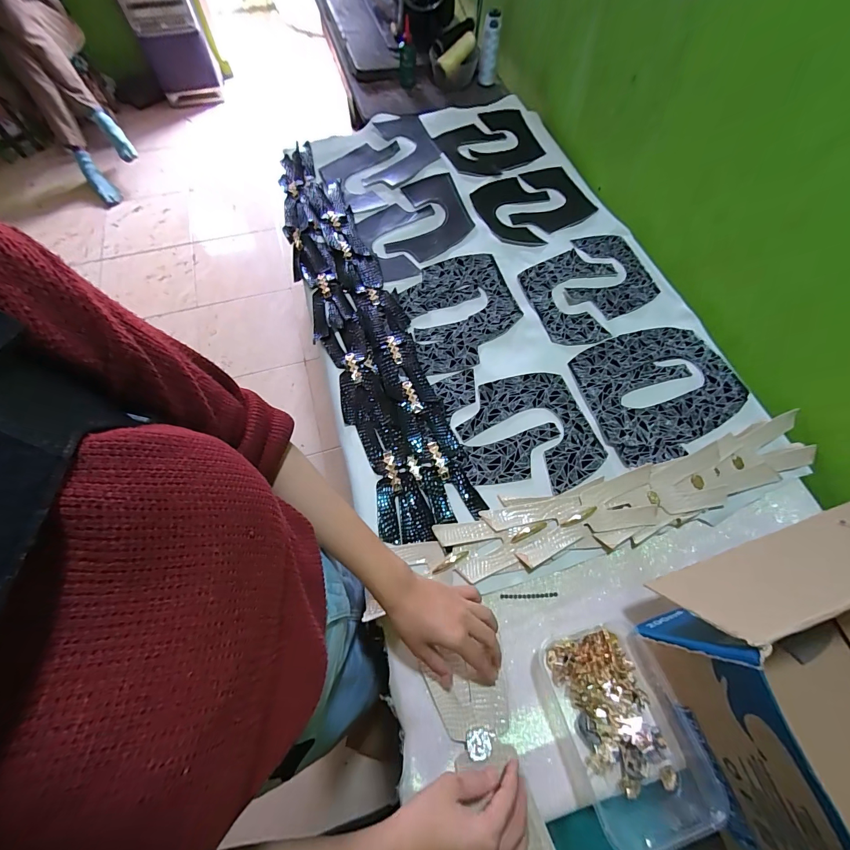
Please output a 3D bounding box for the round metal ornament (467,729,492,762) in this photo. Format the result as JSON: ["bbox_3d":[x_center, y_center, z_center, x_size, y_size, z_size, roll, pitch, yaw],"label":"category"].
[{"bbox_3d":[0.057,0.336,0.383,0.026,0.004,0.021,4,48,0],"label":"round metal ornament"}]

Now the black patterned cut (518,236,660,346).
[{"bbox_3d":[0.294,-0.248,0.640,0.254,0.014,0.176,-33,70,-12],"label":"black patterned cut"}]

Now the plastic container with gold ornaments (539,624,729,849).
[{"bbox_3d":[0.205,0.316,0.379,0.124,0.044,0.172,-15,67,-5],"label":"plastic container with gold ornaments"}]

